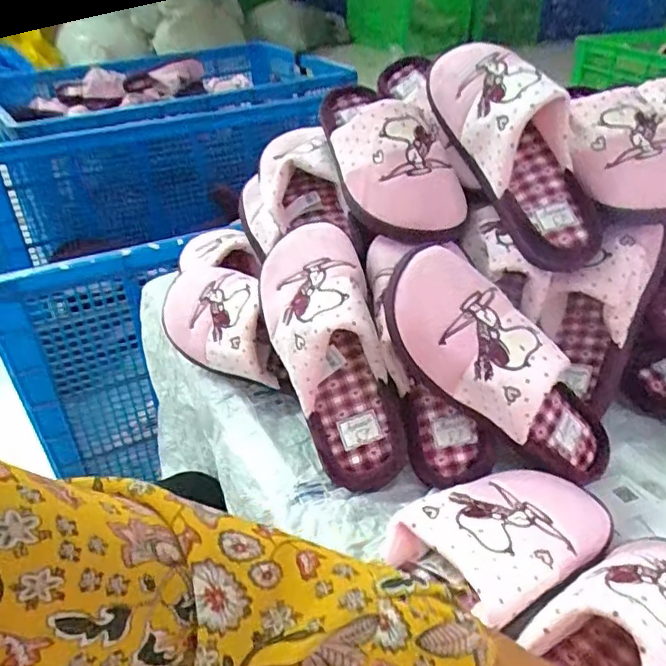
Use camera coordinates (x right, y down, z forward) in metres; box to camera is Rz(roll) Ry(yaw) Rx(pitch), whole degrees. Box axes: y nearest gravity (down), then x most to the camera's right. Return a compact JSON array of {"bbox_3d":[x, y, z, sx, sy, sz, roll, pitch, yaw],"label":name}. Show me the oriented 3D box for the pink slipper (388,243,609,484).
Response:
[{"bbox_3d":[0.143,0.034,0.476,0.091,0.244,0.096,-34,18,35],"label":"pink slipper"}]

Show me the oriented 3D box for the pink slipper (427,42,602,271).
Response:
[{"bbox_3d":[0.166,-0.171,0.532,0.073,0.103,0.242,-22,80,-26],"label":"pink slipper"}]

